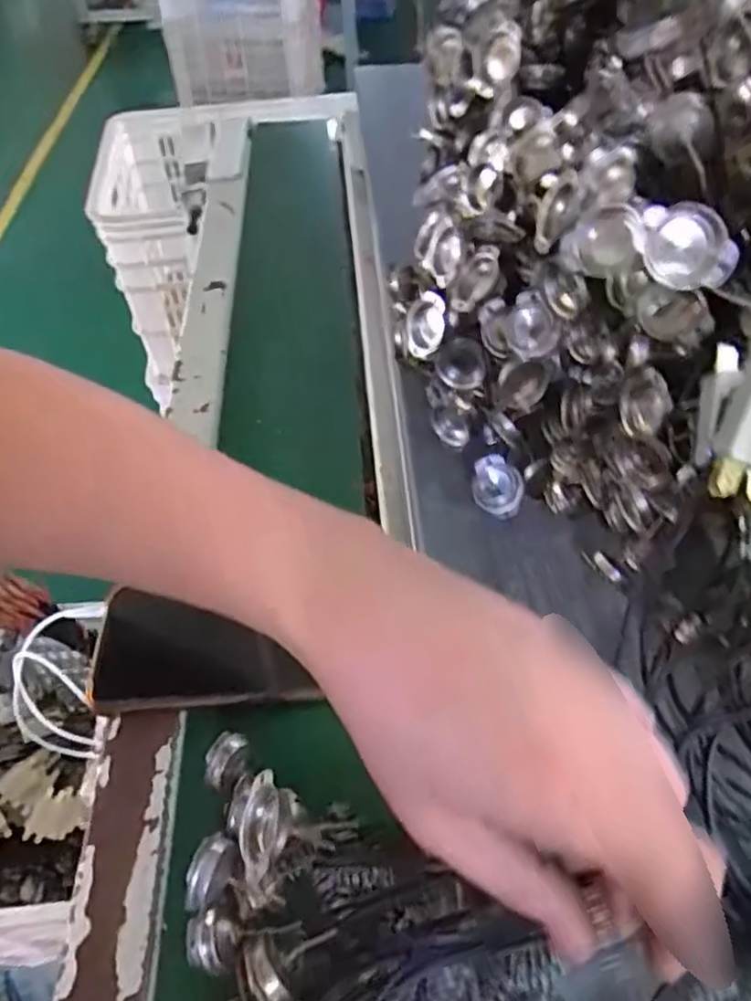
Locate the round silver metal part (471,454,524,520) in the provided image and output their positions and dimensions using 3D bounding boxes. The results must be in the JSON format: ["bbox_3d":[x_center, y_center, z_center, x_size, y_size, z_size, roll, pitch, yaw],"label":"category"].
[{"bbox_3d":[0.069,-0.009,0.384,0.028,0.025,0.020,12,52,12],"label":"round silver metal part"}]

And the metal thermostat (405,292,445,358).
[{"bbox_3d":[0.027,-0.102,0.394,0.025,0.035,0.008,21,25,29],"label":"metal thermostat"}]

